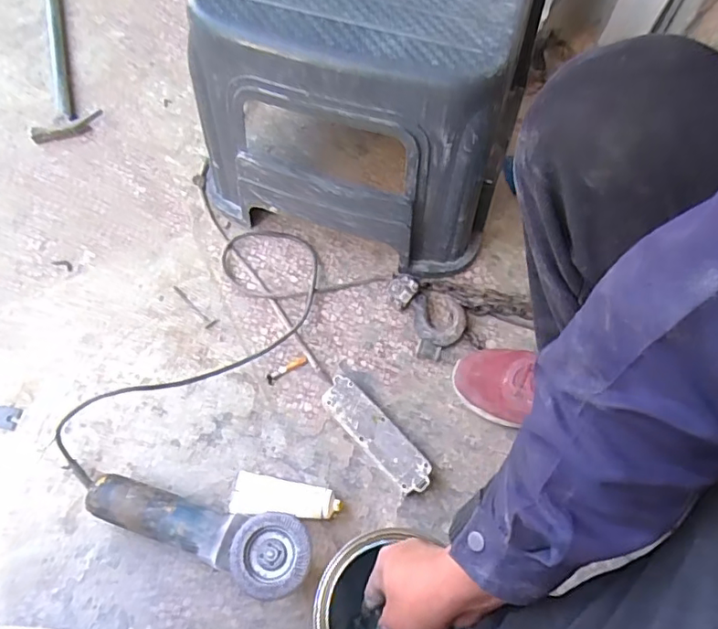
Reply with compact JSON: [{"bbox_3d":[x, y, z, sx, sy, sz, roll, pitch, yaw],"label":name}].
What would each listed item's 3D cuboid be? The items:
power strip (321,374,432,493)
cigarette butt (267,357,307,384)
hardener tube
[{"bbox_3d":[0.022,0.164,0.737,0.053,0.033,0.179,-40,70,-17],"label":"power strip"},{"bbox_3d":[-0.104,0.079,0.791,0.064,0.006,0.016,-30,67,-14],"label":"cigarette butt"},{"bbox_3d":[-0.096,0.239,0.707,0.140,0.019,0.050,9,64,5],"label":"hardener tube"}]

